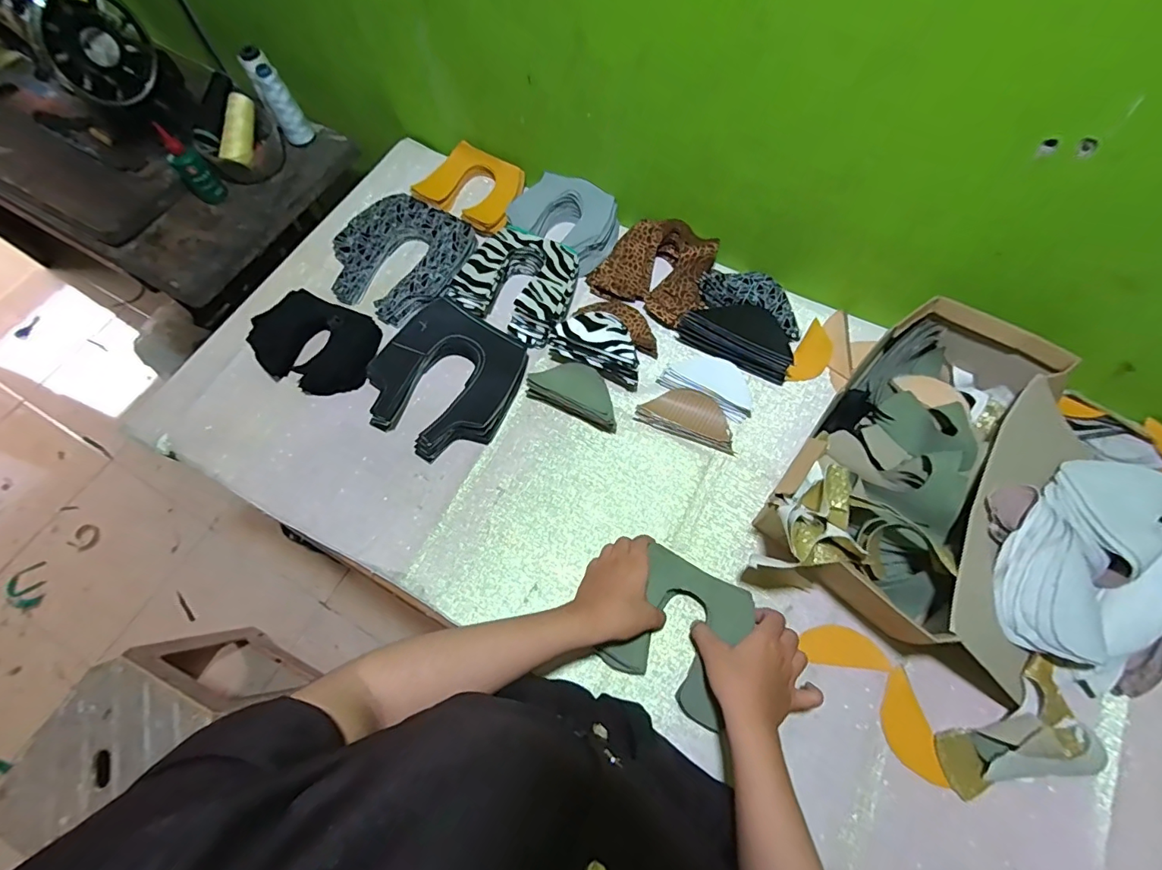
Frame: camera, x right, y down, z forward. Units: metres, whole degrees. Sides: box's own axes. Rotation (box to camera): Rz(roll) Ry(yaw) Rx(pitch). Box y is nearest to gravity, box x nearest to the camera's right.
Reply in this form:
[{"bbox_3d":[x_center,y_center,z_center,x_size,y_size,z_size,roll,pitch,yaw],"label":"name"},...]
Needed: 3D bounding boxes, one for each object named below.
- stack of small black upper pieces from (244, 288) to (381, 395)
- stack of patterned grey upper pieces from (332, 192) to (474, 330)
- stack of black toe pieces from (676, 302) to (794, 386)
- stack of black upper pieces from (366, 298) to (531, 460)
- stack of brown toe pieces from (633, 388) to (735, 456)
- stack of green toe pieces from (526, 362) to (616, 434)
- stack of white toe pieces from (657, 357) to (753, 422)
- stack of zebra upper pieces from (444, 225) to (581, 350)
[{"bbox_3d":[-0.362,-0.126,0.659,0.172,0.028,0.123,23,70,10],"label":"stack of small black upper pieces"},{"bbox_3d":[-0.264,-0.260,0.713,0.198,0.028,0.185,30,71,13],"label":"stack of patterned grey upper pieces"},{"bbox_3d":[0.213,-0.137,0.646,0.150,0.037,0.090,30,72,13],"label":"stack of black toe pieces"},{"bbox_3d":[-0.177,-0.074,0.630,0.184,0.035,0.189,28,71,12],"label":"stack of black upper pieces"},{"bbox_3d":[0.136,-0.026,0.614,0.121,0.015,0.058,22,69,10],"label":"stack of brown toe pieces"},{"bbox_3d":[-0.005,-0.052,0.616,0.123,0.048,0.056,28,71,12],"label":"stack of green toe pieces"},{"bbox_3d":[0.167,-0.069,0.626,0.117,0.017,0.062,27,70,12],"label":"stack of white toe pieces"},{"bbox_3d":[-0.084,-0.212,0.667,0.160,0.042,0.141,25,74,8],"label":"stack of zebra upper pieces"}]

